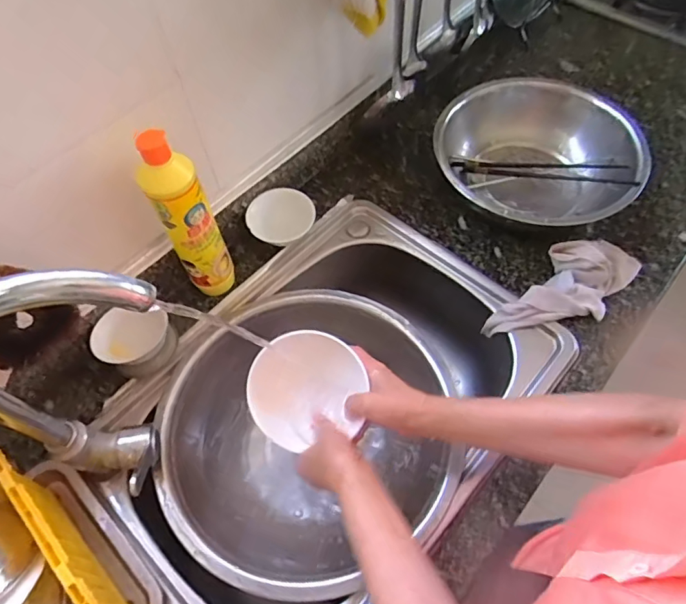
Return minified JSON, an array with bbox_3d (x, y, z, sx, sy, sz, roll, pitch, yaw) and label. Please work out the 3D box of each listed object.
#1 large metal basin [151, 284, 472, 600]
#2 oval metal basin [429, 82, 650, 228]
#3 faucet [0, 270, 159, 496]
[{"bbox_3d":[-0.043,0.161,0.614,0.333,0.109,0.340,-1,59,1],"label":"large metal basin"},{"bbox_3d":[0.261,-0.202,0.697,0.253,0.116,0.230,1,59,3],"label":"oval metal basin"},{"bbox_3d":[-0.212,0.089,0.435,0.163,0.312,0.066,-13,60,-6],"label":"faucet"}]

